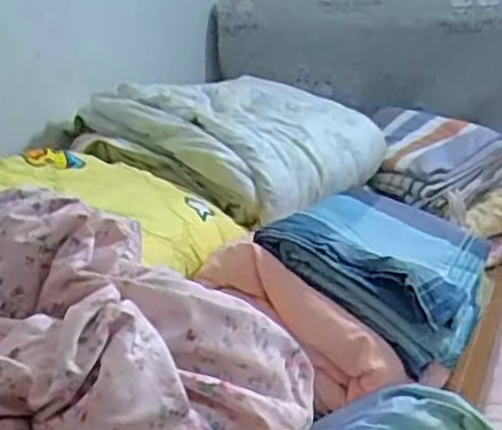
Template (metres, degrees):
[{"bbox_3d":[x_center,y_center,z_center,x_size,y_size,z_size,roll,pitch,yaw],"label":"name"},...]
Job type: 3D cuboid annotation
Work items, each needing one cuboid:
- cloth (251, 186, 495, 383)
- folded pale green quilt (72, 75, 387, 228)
[{"bbox_3d":[0.203,0.048,1.061,0.280,0.075,0.410,29,26,11],"label":"cloth"},{"bbox_3d":[0.004,-0.143,1.373,0.630,0.185,0.401,-9,17,-26],"label":"folded pale green quilt"}]

